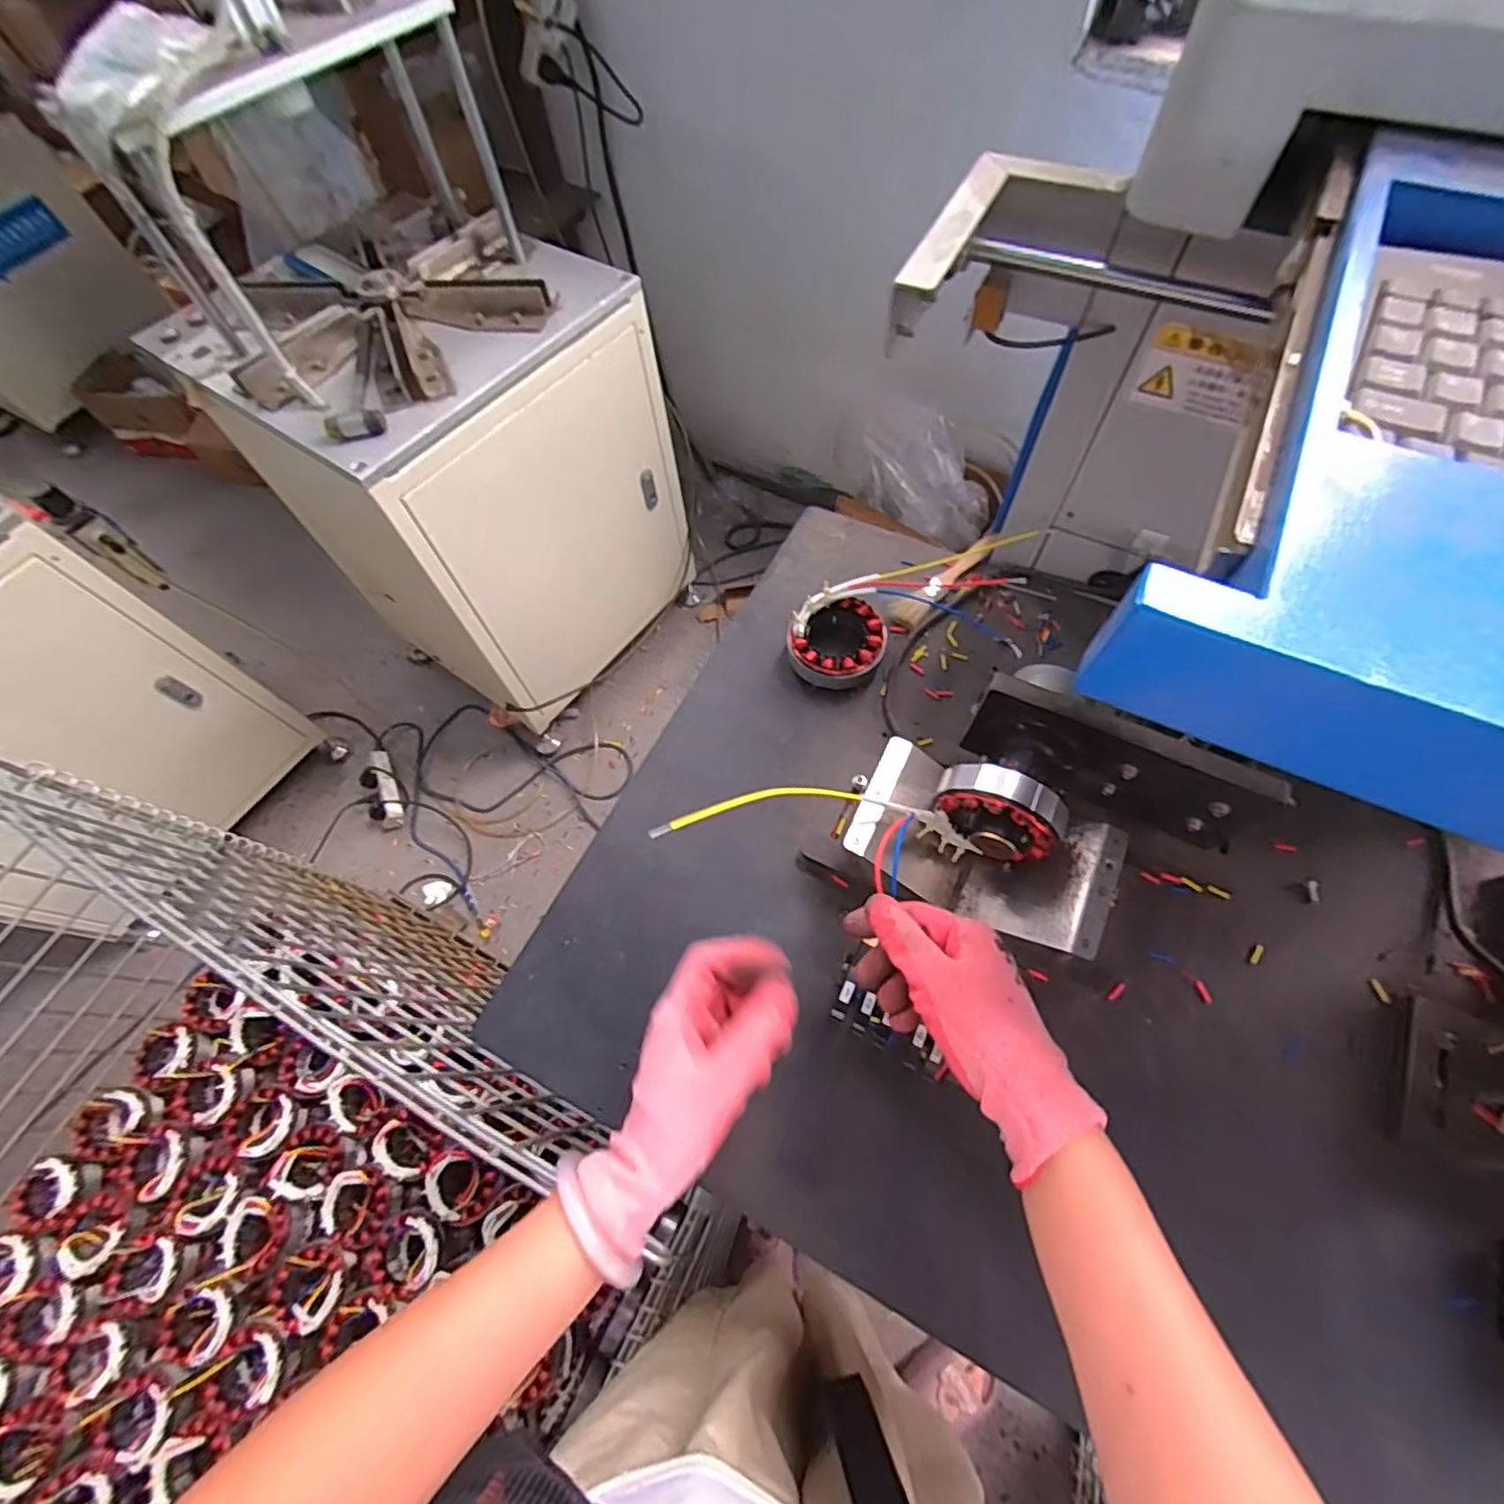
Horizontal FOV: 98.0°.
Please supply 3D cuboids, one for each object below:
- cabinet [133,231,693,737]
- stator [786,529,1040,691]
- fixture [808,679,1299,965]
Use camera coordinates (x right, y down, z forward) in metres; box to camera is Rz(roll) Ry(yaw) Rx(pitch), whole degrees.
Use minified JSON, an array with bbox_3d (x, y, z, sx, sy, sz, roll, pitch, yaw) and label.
[{"bbox_3d":[-0.520,-0.525,1.262,0.533,0.660,0.558,34,71,18],"label":"cabinet"},{"bbox_3d":[0.147,-0.136,0.614,0.241,0.049,0.125,-14,64,-3],"label":"stator"},{"bbox_3d":[0.193,0.047,0.478,0.260,0.127,0.180,25,68,15],"label":"fixture"}]

